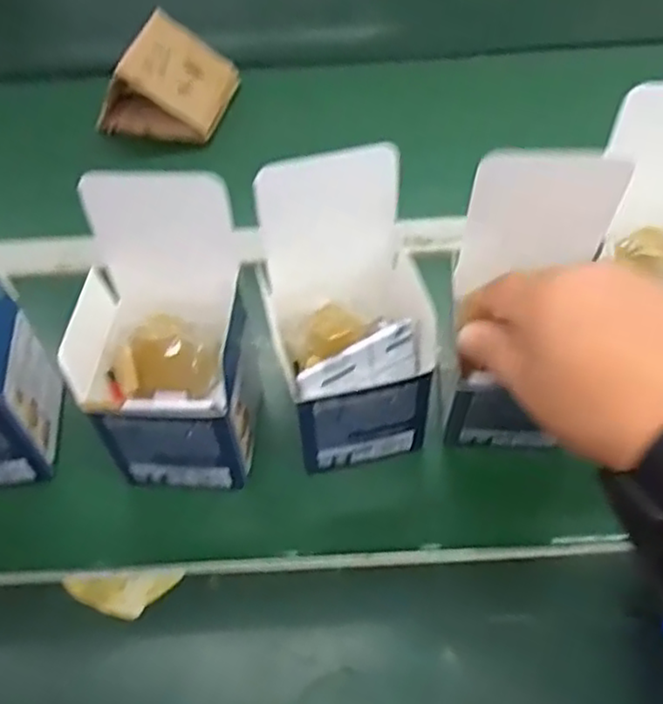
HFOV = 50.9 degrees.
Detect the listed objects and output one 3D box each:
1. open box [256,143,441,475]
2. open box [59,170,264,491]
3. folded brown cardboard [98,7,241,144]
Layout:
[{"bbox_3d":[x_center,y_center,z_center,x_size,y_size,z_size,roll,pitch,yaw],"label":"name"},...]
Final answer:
[{"bbox_3d":[0.011,-0.017,0.417,0.101,0.167,0.095,-10,54,-2],"label":"open box"},{"bbox_3d":[-0.104,-0.002,0.413,0.109,0.167,0.098,1,54,6],"label":"open box"},{"bbox_3d":[-0.161,-0.272,0.684,0.108,0.072,0.106,10,56,12],"label":"folded brown cardboard"}]

